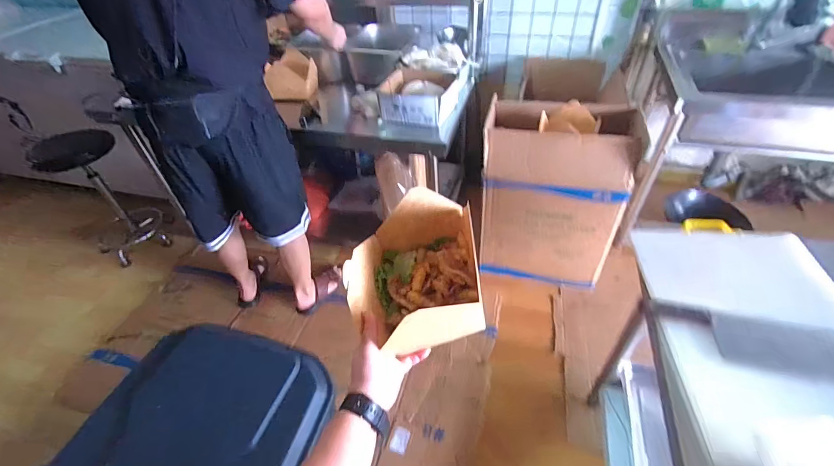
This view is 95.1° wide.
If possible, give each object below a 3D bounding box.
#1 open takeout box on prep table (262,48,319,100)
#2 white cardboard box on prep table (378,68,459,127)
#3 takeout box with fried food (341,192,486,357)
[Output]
[{"bbox_3d":[-0.467,-0.584,1.422,0.185,0.129,0.160,-15,45,-12],"label":"open takeout box on prep table"},{"bbox_3d":[0.011,-0.465,1.291,0.225,0.101,0.223,13,46,17],"label":"white cardboard box on prep table"},{"bbox_3d":[0.003,0.052,0.541,0.156,0.139,0.174,2,44,7],"label":"takeout box with fried food"}]

